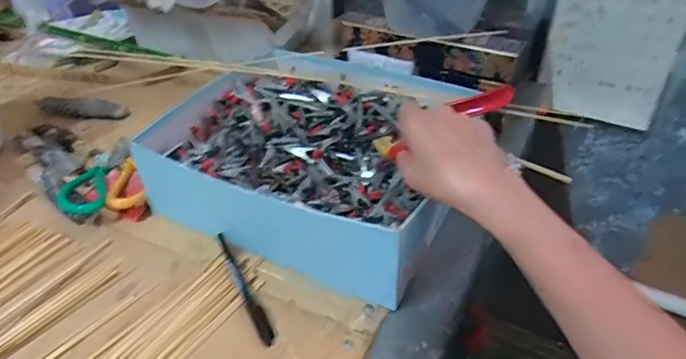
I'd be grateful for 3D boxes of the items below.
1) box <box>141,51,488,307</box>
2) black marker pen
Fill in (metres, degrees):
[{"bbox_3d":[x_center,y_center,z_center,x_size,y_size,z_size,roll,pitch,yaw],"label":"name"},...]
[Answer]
[{"bbox_3d":[-0.034,-0.035,0.562,0.332,0.093,0.282,16,42,20],"label":"box"},{"bbox_3d":[-0.096,0.099,0.458,0.014,0.016,0.137,-21,43,-23],"label":"black marker pen"}]

